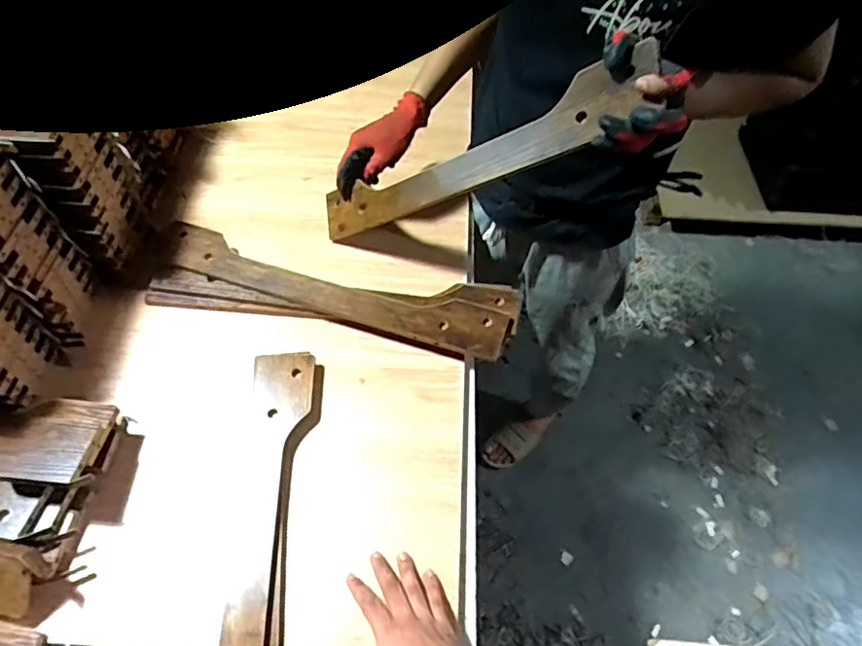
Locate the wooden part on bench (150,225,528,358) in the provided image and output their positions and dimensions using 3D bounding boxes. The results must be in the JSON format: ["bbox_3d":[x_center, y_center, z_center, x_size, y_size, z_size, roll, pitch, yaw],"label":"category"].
[{"bbox_3d":[-0.149,-0.049,0.871,0.554,0.046,0.136,12,57,3],"label":"wooden part on bench"}]

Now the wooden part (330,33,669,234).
[{"bbox_3d":[0.019,-0.209,0.788,0.016,0.508,0.075,-14,92,-47],"label":"wooden part"}]

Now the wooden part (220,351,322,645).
[{"bbox_3d":[-0.184,0.284,0.670,0.094,0.032,0.552,-2,57,-6],"label":"wooden part"}]

